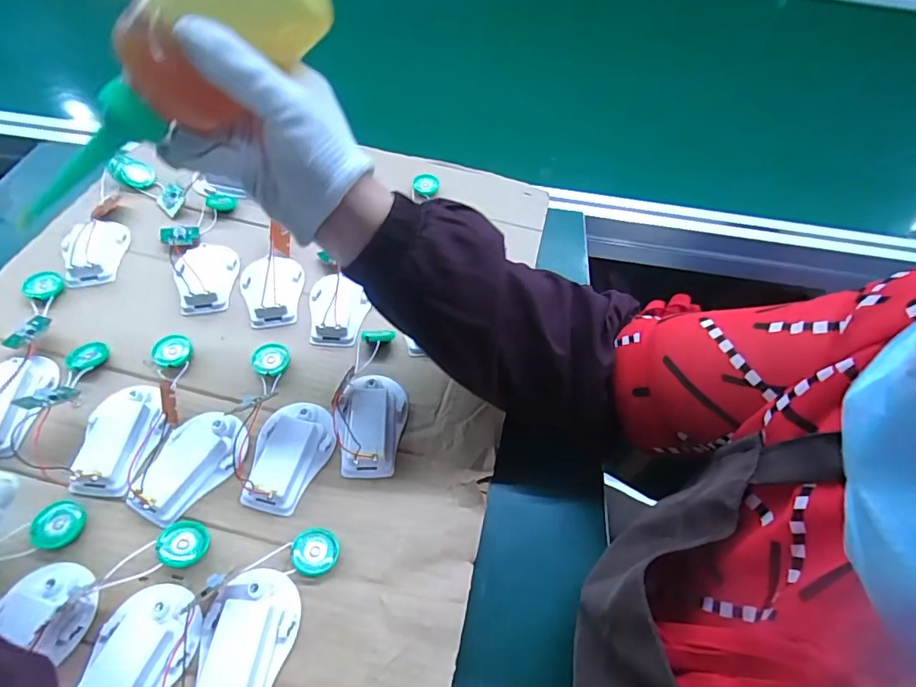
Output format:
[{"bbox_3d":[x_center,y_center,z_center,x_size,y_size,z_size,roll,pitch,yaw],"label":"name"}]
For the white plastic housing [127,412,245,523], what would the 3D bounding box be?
[{"bbox_3d":[-0.183,0.080,0.333,0.051,0.017,0.078,32,59,16],"label":"white plastic housing"}]

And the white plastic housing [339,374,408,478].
[{"bbox_3d":[-0.062,0.057,0.362,0.047,0.015,0.078,0,56,-5],"label":"white plastic housing"}]

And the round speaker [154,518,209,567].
[{"bbox_3d":[-0.170,0.124,0.305,0.028,0.004,0.029,22,41,-20],"label":"round speaker"}]

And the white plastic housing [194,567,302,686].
[{"bbox_3d":[-0.120,0.169,0.273,0.052,0.024,0.079,6,55,-1],"label":"white plastic housing"}]

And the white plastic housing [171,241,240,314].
[{"bbox_3d":[-0.223,-0.061,0.435,0.048,0.015,0.079,-6,56,-9],"label":"white plastic housing"}]

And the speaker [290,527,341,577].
[{"bbox_3d":[-0.090,0.131,0.311,0.028,0.011,0.028,2,55,-4],"label":"speaker"}]

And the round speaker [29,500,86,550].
[{"bbox_3d":[-0.251,0.113,0.309,0.027,0.004,0.028,21,46,-23],"label":"round speaker"}]

